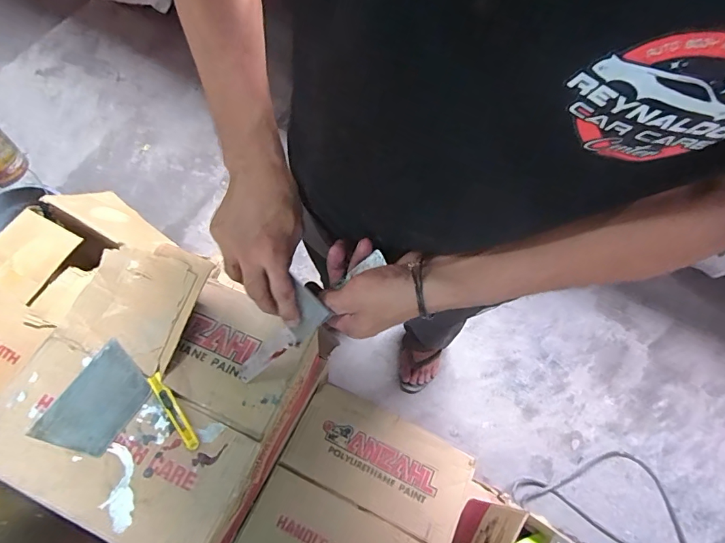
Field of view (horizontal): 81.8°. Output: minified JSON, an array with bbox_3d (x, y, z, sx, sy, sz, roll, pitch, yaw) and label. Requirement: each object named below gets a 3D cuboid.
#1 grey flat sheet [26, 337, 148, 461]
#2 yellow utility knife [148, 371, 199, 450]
[{"bbox_3d":[-0.353,0.172,0.561,0.100,0.006,0.135,26,62,6],"label":"grey flat sheet"},{"bbox_3d":[-0.251,0.184,0.556,0.016,0.005,0.116,-35,74,-11],"label":"yellow utility knife"}]

